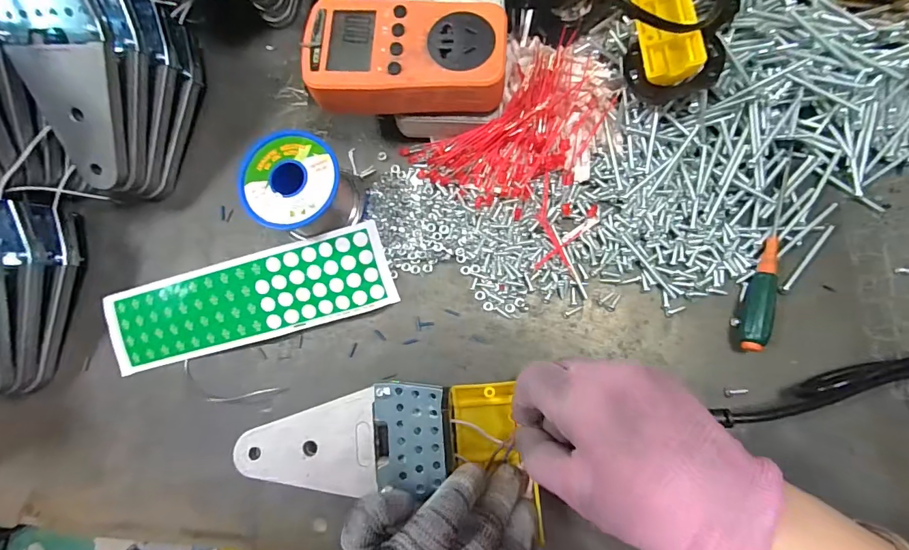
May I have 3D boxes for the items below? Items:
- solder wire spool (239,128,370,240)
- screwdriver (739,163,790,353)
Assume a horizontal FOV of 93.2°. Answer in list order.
[{"bbox_3d":[-0.103,-0.059,0.307,0.062,0.070,0.065,0,85,6],"label":"solder wire spool"},{"bbox_3d":[0.205,-0.012,0.280,0.013,0.021,0.126,16,87,7],"label":"screwdriver"}]

